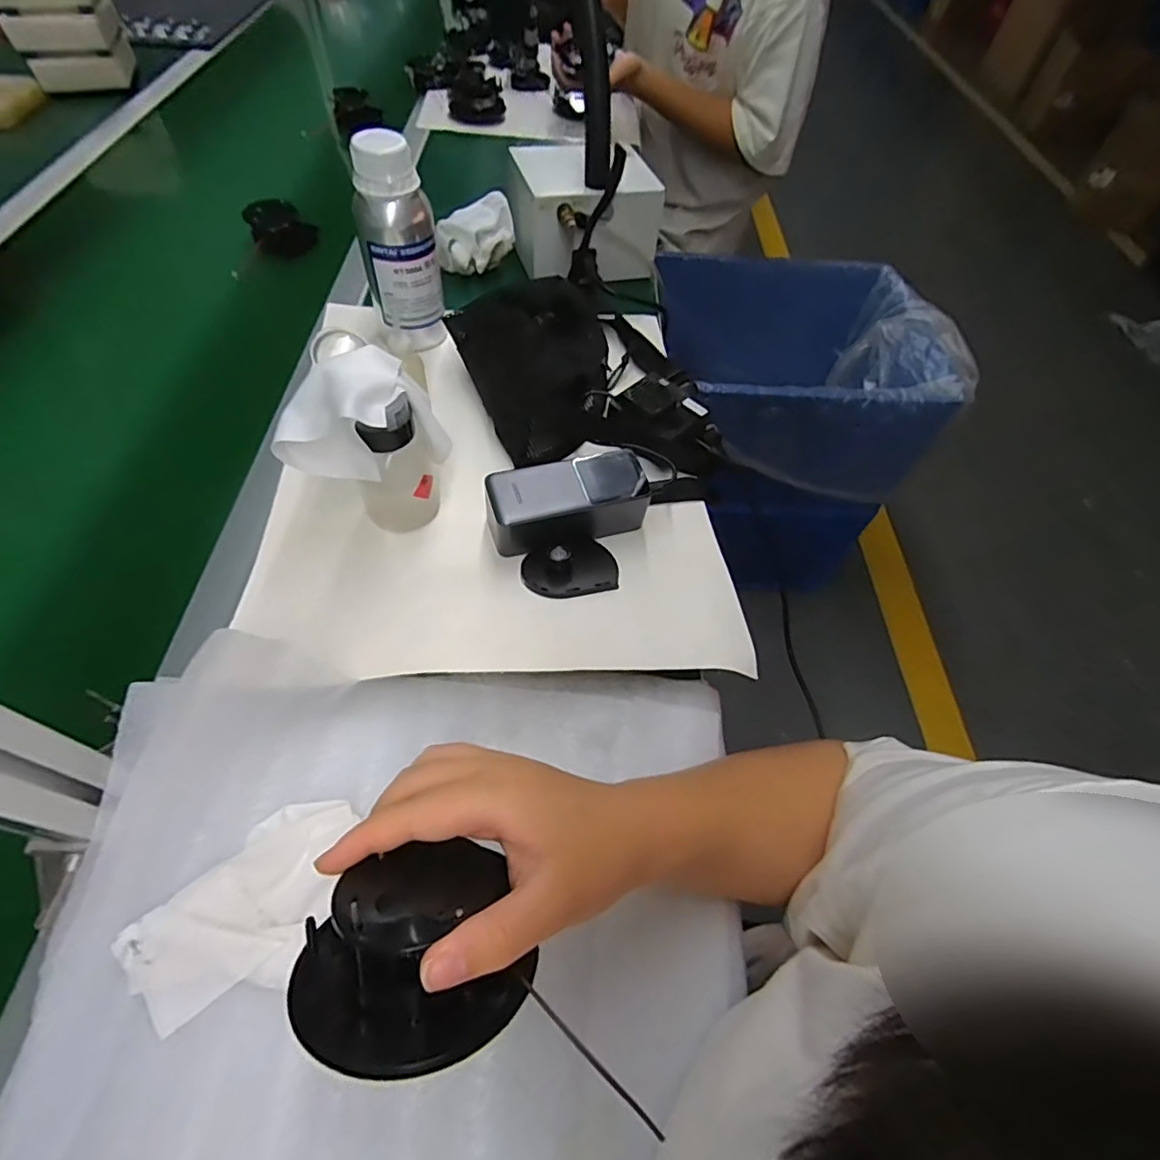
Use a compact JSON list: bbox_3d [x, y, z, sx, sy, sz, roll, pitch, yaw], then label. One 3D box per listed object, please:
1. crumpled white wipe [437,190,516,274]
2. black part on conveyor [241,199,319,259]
[{"bbox_3d":[-0.122,-0.415,0.689,0.095,0.058,0.054,-32,64,-22],"label":"crumpled white wipe"},{"bbox_3d":[-0.372,-0.440,0.712,0.069,0.032,0.077,-34,64,-23],"label":"black part on conveyor"}]

